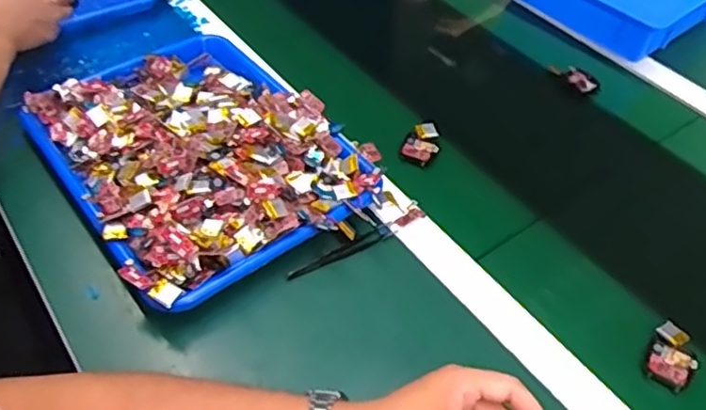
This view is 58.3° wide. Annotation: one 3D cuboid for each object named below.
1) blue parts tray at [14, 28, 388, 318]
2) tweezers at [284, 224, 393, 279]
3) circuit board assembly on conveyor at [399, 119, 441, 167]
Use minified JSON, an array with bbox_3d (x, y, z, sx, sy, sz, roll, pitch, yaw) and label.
[{"bbox_3d":[-0.157,-0.067,0.638,0.253,0.057,0.325,-27,55,-26],"label":"blue parts tray"},{"bbox_3d":[-0.011,0.045,0.594,0.109,0.011,0.012,-25,54,-24],"label":"tweezers"},{"bbox_3d":[0.078,-0.070,0.701,0.036,0.016,0.061,22,50,15],"label":"circuit board assembly on conveyor"}]

